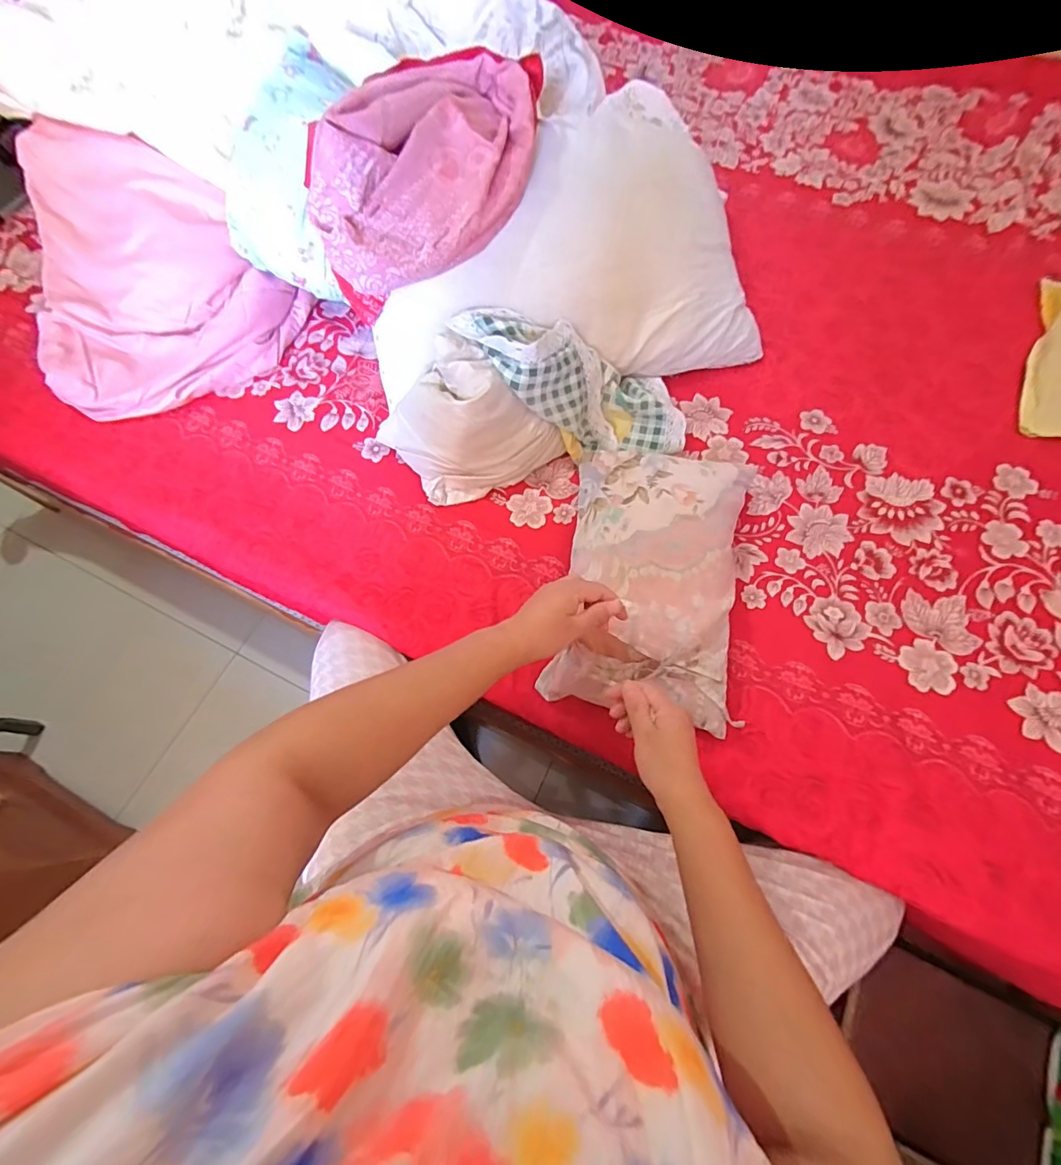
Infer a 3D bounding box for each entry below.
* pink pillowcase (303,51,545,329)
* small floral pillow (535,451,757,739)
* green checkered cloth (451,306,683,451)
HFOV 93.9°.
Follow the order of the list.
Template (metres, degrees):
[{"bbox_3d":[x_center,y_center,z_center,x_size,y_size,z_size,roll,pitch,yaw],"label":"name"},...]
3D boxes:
[{"bbox_3d":[-0.131,-0.563,0.691,0.236,0.167,0.342,15,70,8],"label":"pink pillowcase"},{"bbox_3d":[0.163,-0.021,0.648,0.230,0.098,0.373,10,69,6],"label":"small floral pillow"},{"bbox_3d":[0.066,-0.305,0.761,0.382,0.101,0.167,19,67,-25],"label":"green checkered cloth"}]

